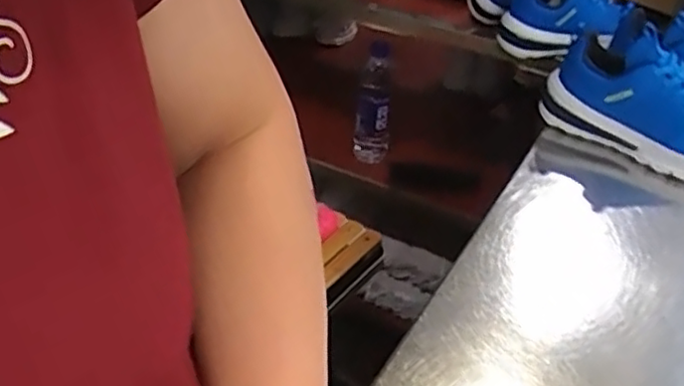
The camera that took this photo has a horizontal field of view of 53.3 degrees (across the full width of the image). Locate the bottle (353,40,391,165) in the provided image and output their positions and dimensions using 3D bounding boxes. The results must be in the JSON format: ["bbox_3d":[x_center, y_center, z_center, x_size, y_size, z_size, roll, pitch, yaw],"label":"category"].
[{"bbox_3d":[0.057,-0.155,1.195,0.055,0.241,0.054,4,38,2],"label":"bottle"}]

